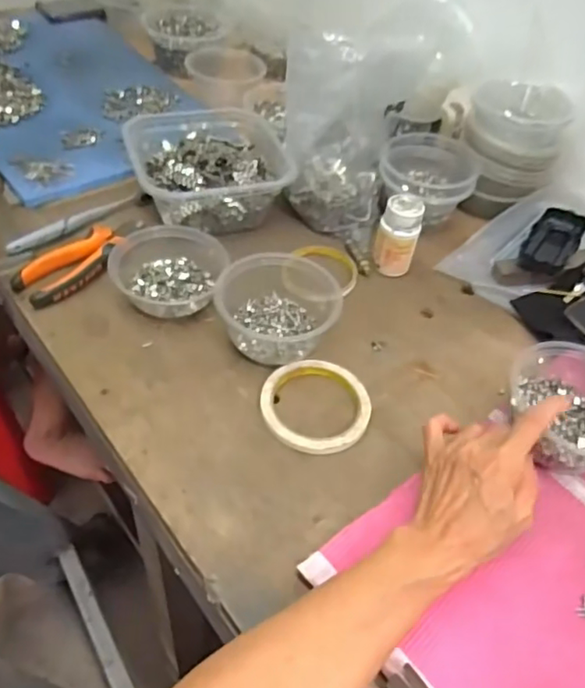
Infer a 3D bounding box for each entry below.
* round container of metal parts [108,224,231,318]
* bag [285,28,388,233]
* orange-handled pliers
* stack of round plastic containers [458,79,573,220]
[{"bbox_3d":[-0.126,-0.079,0.597,0.106,0.049,0.102,4,47,-5],"label":"round container of metal parts"},{"bbox_3d":[0.049,-0.245,0.663,0.115,0.187,0.117,10,47,4],"label":"bag"},{"bbox_3d":[-0.213,-0.090,0.610,0.048,0.019,0.147,39,54,24],"label":"orange-handled pliers"},{"bbox_3d":[0.264,-0.232,0.723,0.116,0.138,0.097,21,49,13],"label":"stack of round plastic containers"}]

